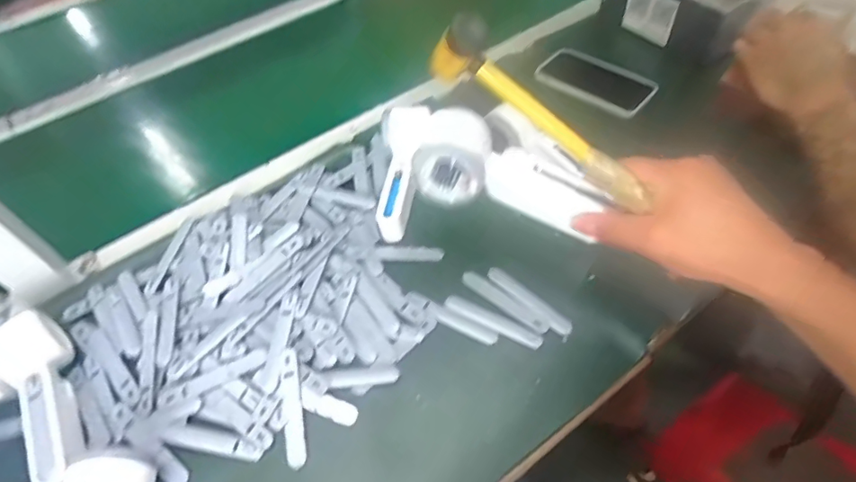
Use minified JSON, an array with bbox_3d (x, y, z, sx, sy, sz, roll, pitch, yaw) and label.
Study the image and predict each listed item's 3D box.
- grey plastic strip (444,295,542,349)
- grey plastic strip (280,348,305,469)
[{"bbox_3d":[0.059,0.073,0.475,0.094,0.004,0.015,23,57,22],"label":"grey plastic strip"},{"bbox_3d":[-0.115,0.139,0.432,0.014,0.005,0.095,-11,65,-3],"label":"grey plastic strip"}]

